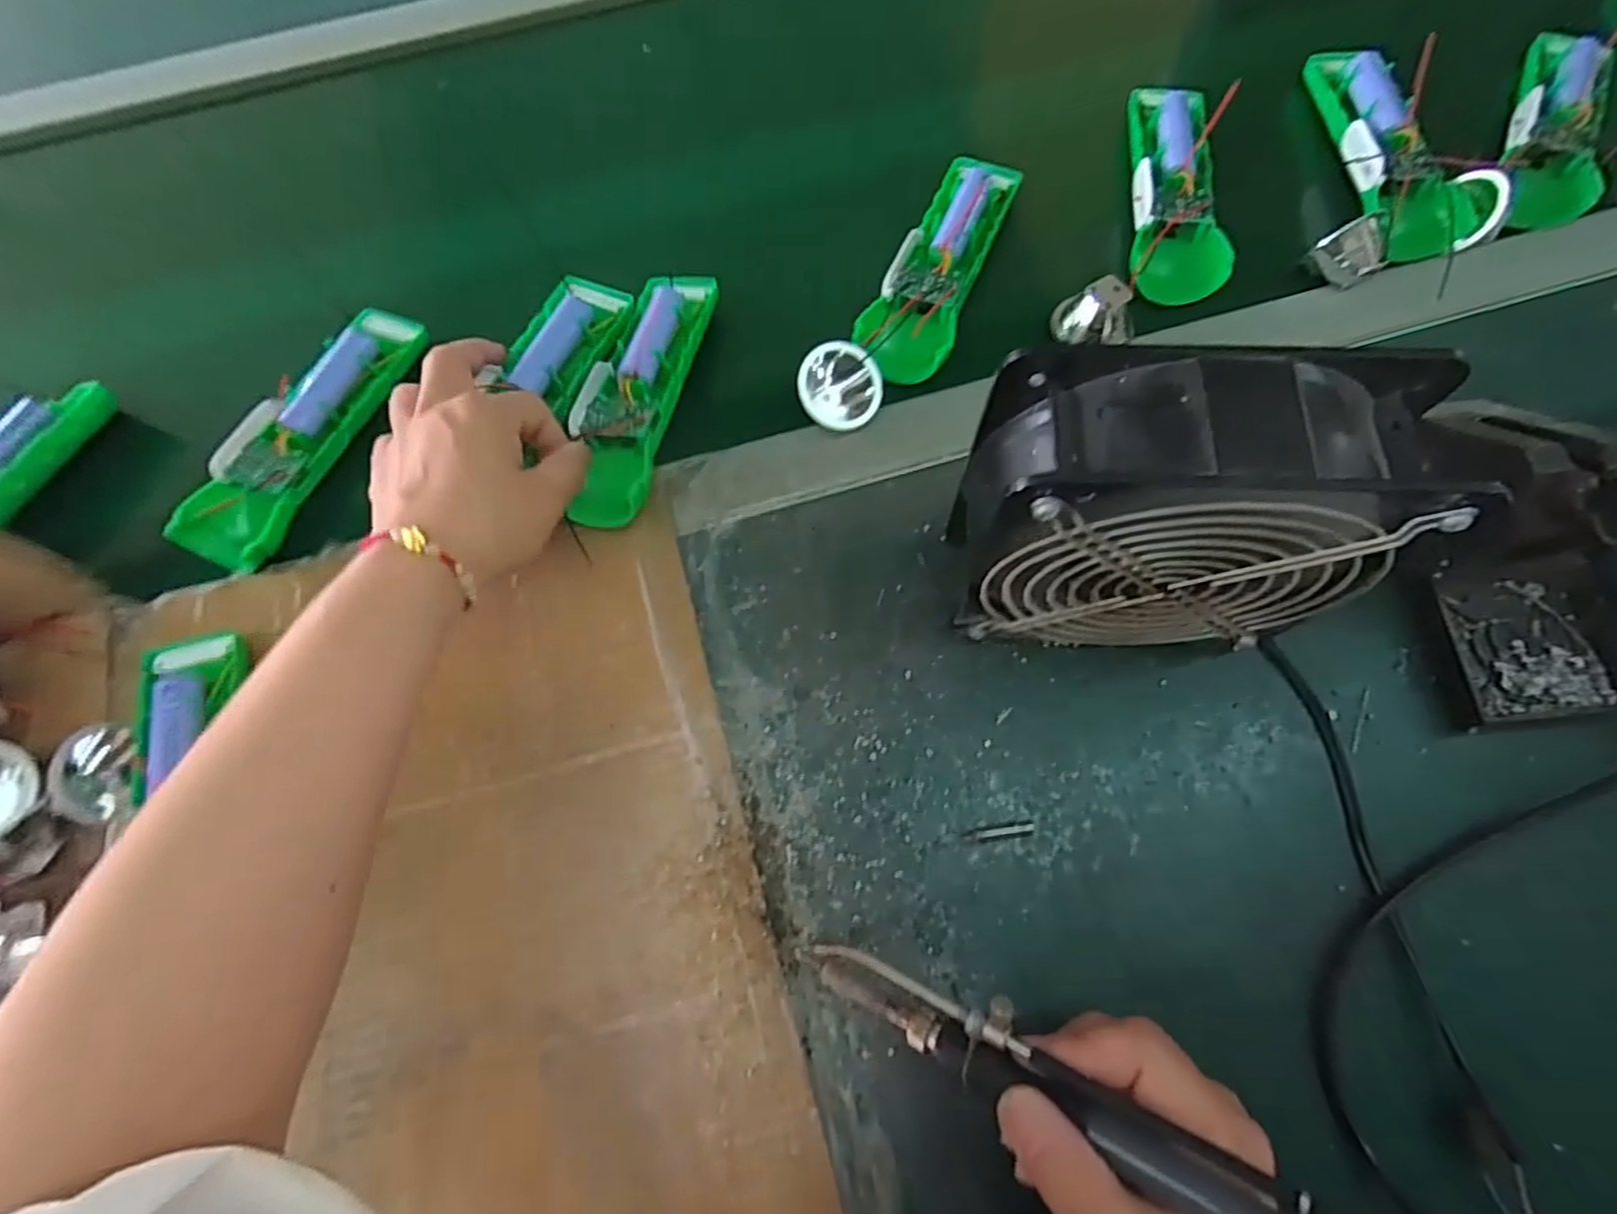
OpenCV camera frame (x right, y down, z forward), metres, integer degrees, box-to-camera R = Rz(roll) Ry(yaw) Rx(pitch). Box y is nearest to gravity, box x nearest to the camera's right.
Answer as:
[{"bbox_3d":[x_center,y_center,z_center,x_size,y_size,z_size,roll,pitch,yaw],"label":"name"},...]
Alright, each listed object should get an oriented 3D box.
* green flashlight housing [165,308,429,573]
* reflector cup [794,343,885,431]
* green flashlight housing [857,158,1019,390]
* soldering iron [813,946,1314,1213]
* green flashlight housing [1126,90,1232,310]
[{"bbox_3d":[-0.268,-0.096,0.395,0.045,0.030,0.160,21,72,10],"label":"green flashlight housing"},{"bbox_3d":[0.015,-0.112,0.380,0.042,0.016,0.042,-4,105,-15],"label":"reflector cup"},{"bbox_3d":[0.075,-0.190,0.406,0.050,0.020,0.146,26,73,11],"label":"green flashlight housing"},{"bbox_3d":[0.090,0.160,0.233,0.212,0.025,0.024,17,65,34],"label":"soldering iron"},{"bbox_3d":[0.202,-0.234,0.413,0.045,0.032,0.142,1,70,3],"label":"green flashlight housing"}]

